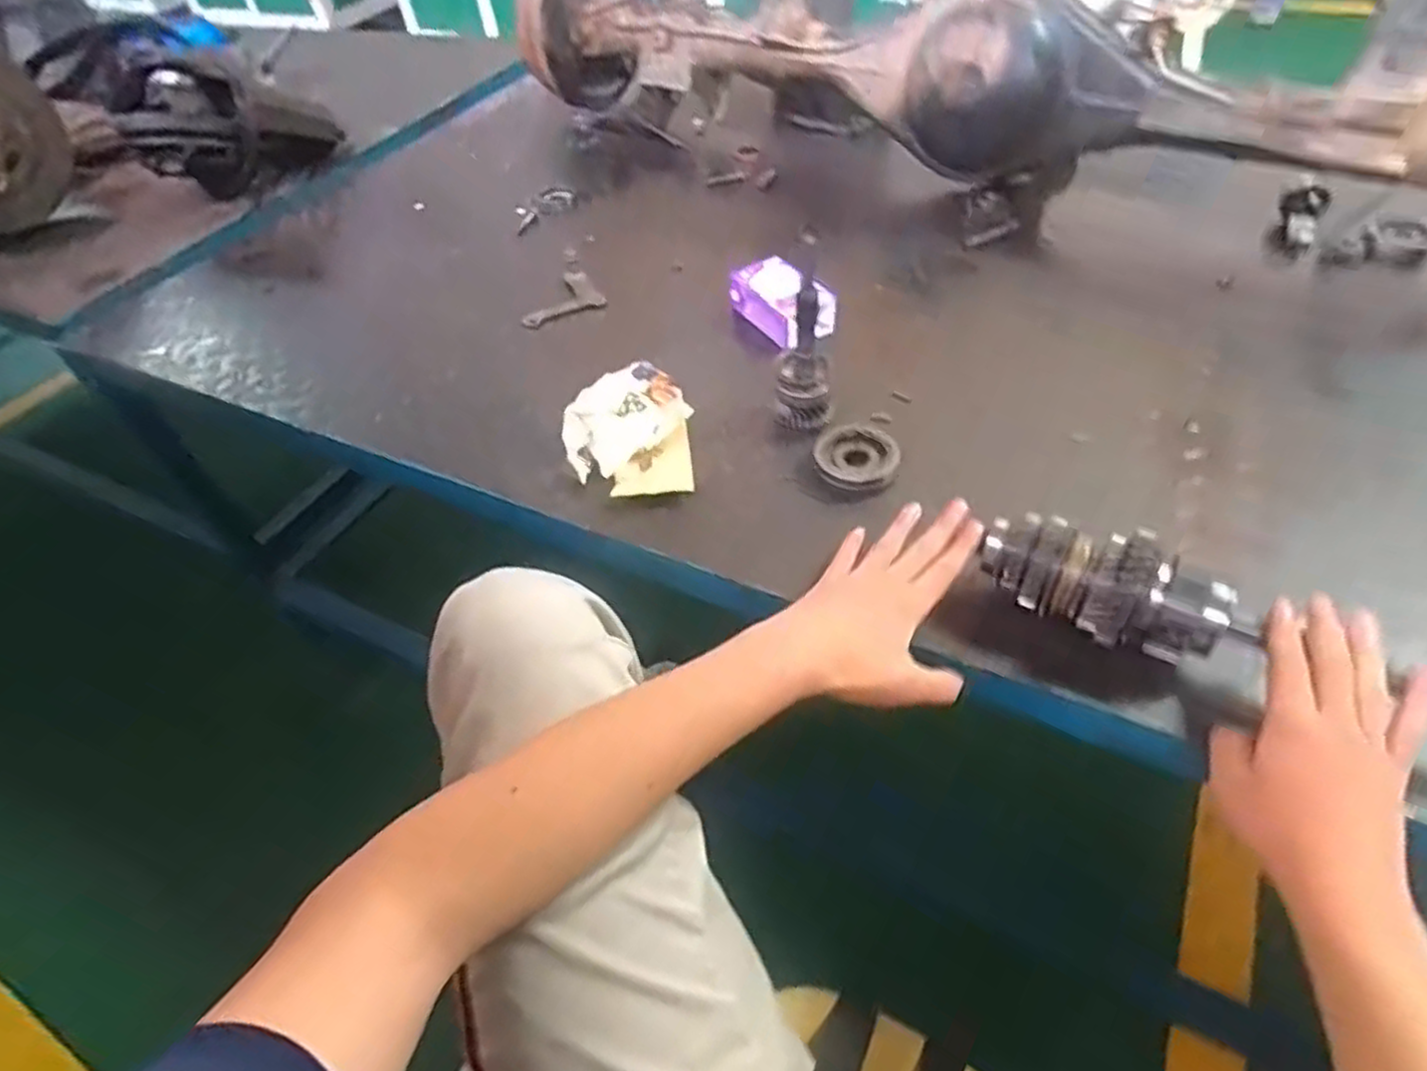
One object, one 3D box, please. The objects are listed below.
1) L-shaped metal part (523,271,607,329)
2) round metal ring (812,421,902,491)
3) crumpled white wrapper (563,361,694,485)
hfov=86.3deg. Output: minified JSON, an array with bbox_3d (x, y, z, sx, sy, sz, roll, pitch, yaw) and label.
[{"bbox_3d":[-0.176,-0.265,0.863,0.095,0.013,0.066,-29,53,-18],"label":"L-shaped metal part"},{"bbox_3d":[0.120,-0.069,0.647,0.069,0.015,0.079,-10,50,-3],"label":"round metal ring"},{"bbox_3d":[-0.079,-0.104,0.678,0.128,0.052,0.074,-32,54,-20],"label":"crumpled white wrapper"}]

